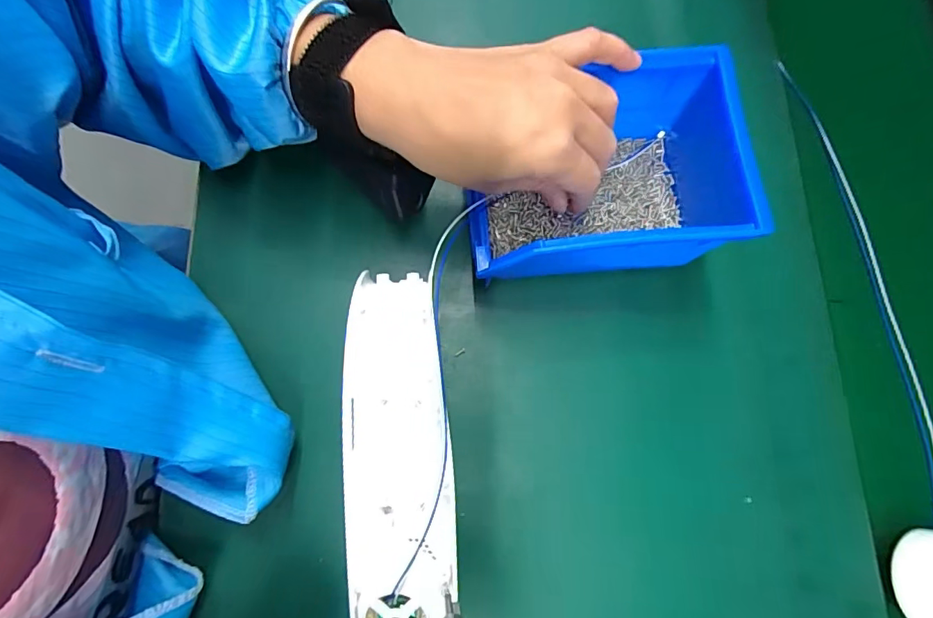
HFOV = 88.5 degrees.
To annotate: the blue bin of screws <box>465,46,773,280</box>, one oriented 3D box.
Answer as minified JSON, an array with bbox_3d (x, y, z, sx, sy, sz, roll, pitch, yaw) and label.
[{"bbox_3d":[0.078,-0.073,0.269,0.143,0.068,0.103,-4,76,-1],"label":"blue bin of screws"}]

